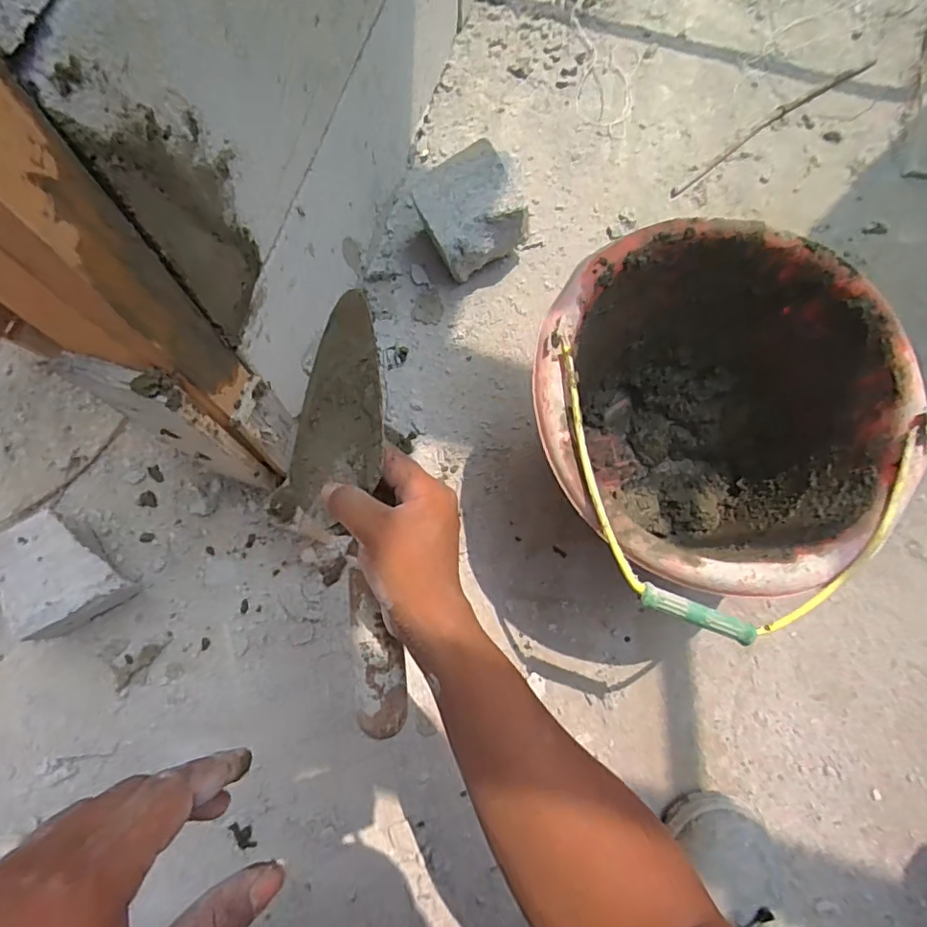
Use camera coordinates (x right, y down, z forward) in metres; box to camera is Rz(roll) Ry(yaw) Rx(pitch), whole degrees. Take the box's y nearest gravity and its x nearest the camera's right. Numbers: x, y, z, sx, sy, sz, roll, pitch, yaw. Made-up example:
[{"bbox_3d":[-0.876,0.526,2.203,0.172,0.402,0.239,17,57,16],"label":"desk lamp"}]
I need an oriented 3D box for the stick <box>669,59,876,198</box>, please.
[{"bbox_3d":[0.415,-0.457,0.732,0.395,0.004,0.020,-37,77,-11],"label":"stick"}]

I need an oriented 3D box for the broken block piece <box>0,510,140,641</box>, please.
[{"bbox_3d":[-0.363,0.100,0.507,0.089,0.065,0.101,-36,77,-11],"label":"broken block piece"}]

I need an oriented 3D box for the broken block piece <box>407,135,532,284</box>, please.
[{"bbox_3d":[0.006,-0.270,0.613,0.107,0.101,0.100,-29,75,-9],"label":"broken block piece"}]

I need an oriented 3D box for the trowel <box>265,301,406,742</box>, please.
[{"bbox_3d":[-0.064,0.030,0.369,0.087,0.055,0.284,-21,83,21],"label":"trowel"}]

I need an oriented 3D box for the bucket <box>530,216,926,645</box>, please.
[{"bbox_3d":[0.192,-0.024,0.495,0.277,0.216,0.273,0,73,-1],"label":"bucket"}]

